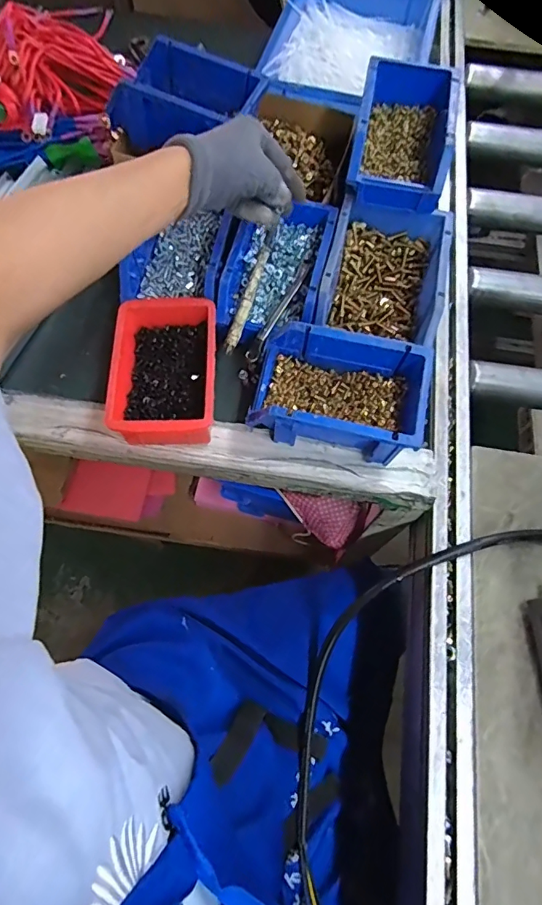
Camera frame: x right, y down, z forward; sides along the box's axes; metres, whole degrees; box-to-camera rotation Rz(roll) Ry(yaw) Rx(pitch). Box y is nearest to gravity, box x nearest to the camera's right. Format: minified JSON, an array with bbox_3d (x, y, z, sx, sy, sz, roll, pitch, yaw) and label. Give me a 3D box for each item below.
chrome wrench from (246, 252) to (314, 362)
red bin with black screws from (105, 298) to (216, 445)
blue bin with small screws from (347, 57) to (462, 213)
[{"bbox_3d":[0.013,-0.160,0.509,0.014,0.008,0.152,26,69,8],"label":"chrome wrench"},{"bbox_3d":[-0.104,-0.082,0.479,0.099,0.059,0.154,0,68,-2],"label":"red bin with black screws"},{"bbox_3d":[0.144,-0.351,0.515,0.100,0.059,0.166,11,68,3],"label":"blue bin with small screws"}]

